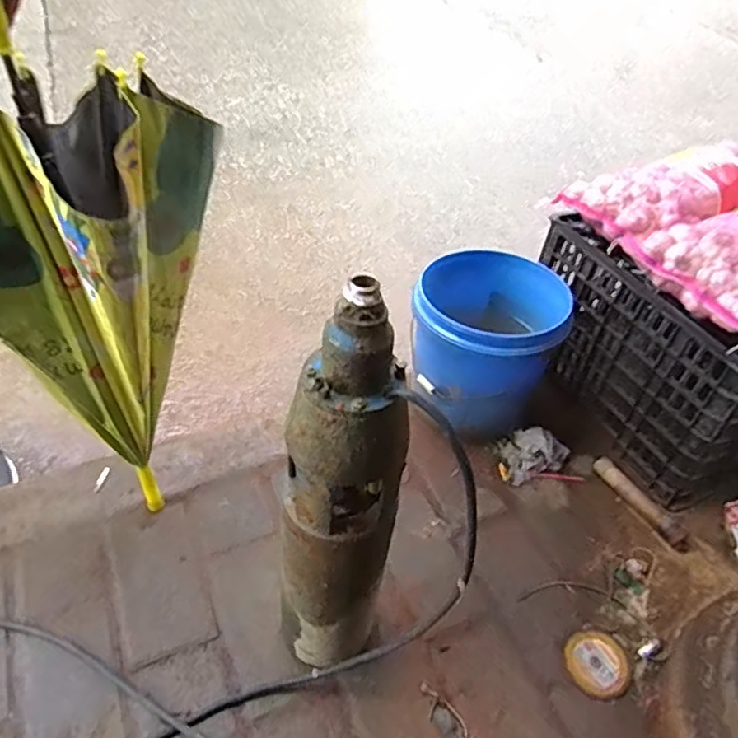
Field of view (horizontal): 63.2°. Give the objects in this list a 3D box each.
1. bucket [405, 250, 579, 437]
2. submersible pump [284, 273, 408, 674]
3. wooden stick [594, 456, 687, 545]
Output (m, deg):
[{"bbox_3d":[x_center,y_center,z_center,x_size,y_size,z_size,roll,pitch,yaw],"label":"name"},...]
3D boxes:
[{"bbox_3d":[0.205,-0.053,1.091,0.248,0.230,0.255,4,44,-4],"label":"bucket"},{"bbox_3d":[-0.030,0.151,0.613,0.112,0.512,0.088,-12,47,-20],"label":"submersible pump"},{"bbox_3d":[0.453,0.218,1.016,0.032,0.026,0.182,-17,49,-24],"label":"wooden stick"}]

